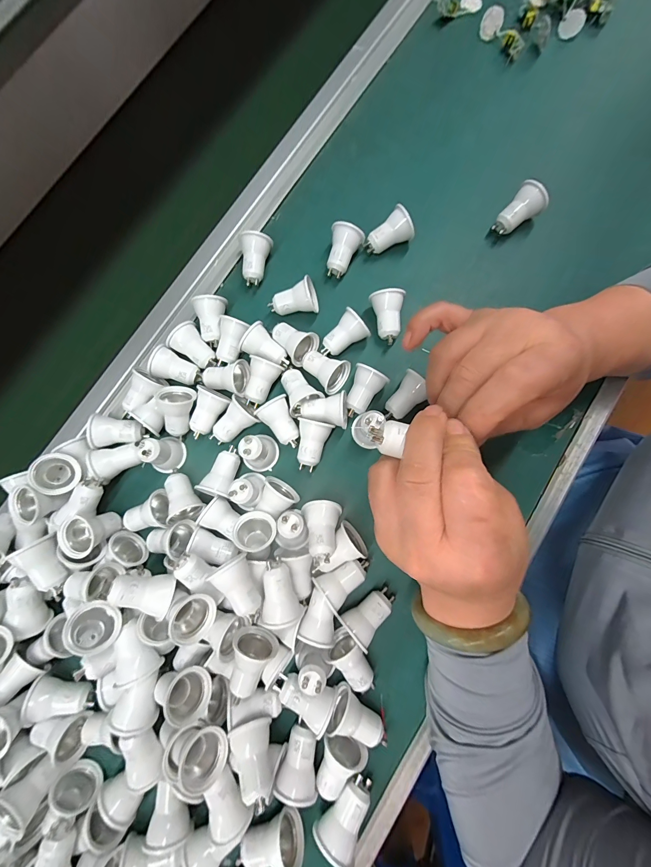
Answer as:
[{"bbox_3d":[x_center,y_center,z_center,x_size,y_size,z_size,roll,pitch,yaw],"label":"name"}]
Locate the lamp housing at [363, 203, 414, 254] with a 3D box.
[{"bbox_3d":[0.063,-0.194,0.329,0.037,0.035,0.029,-35,80,-3],"label":"lamp housing"}]

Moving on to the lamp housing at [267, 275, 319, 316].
[{"bbox_3d":[-0.031,-0.130,0.325,0.048,0.031,0.031,-10,80,1],"label":"lamp housing"}]

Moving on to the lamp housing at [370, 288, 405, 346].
[{"bbox_3d":[0.057,-0.109,0.313,0.029,0.034,0.044,2,80,3],"label":"lamp housing"}]

